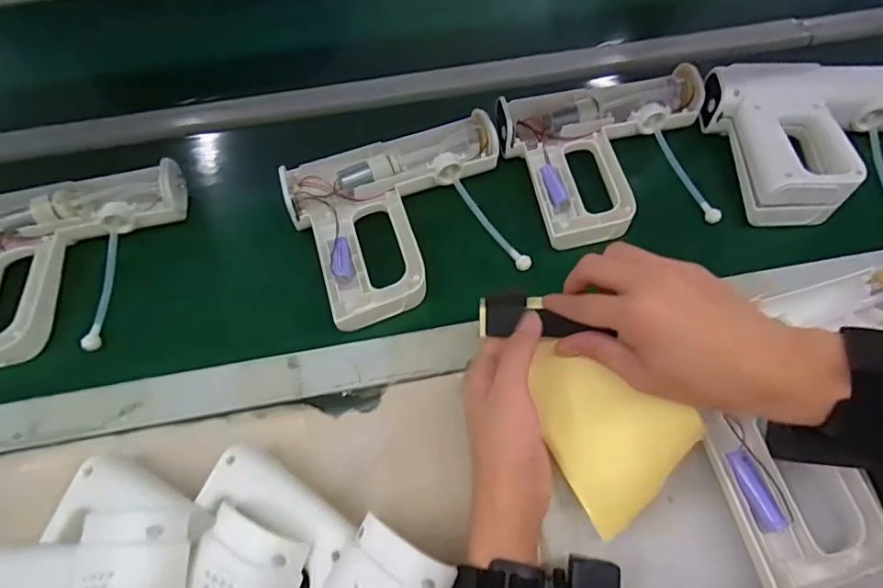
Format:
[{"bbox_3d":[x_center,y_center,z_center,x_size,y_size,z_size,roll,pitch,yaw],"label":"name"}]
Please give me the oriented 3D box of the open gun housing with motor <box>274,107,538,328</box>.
[{"bbox_3d":[-0.030,-0.083,0.483,0.206,0.036,0.187,-19,59,-9],"label":"open gun housing with motor"}]

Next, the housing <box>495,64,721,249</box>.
[{"bbox_3d":[0.178,-0.150,0.517,0.214,0.040,0.186,-17,58,-8],"label":"housing"}]

